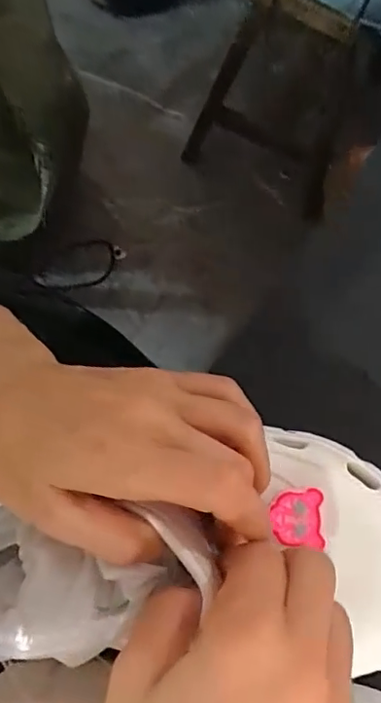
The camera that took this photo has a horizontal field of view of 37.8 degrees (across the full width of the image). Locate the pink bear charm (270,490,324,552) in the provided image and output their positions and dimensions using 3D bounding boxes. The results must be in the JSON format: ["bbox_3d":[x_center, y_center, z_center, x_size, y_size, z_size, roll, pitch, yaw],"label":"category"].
[{"bbox_3d":[0.050,0.078,0.261,0.023,0.005,0.025,1,80,-1],"label":"pink bear charm"}]

